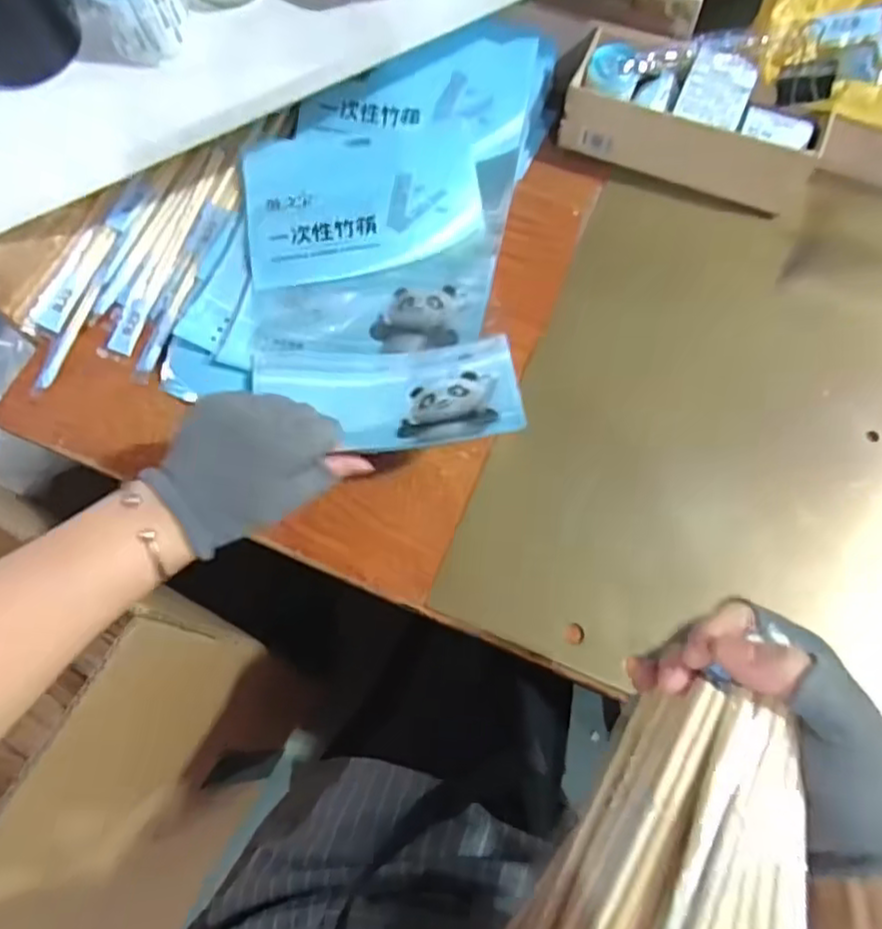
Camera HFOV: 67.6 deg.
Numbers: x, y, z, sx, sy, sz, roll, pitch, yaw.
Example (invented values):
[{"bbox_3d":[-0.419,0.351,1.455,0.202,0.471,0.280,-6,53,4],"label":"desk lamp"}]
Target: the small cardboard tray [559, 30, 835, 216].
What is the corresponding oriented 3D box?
[{"bbox_3d":[0.215,-0.297,0.560,0.205,0.071,0.091,18,71,7],"label":"small cardboard tray"}]

